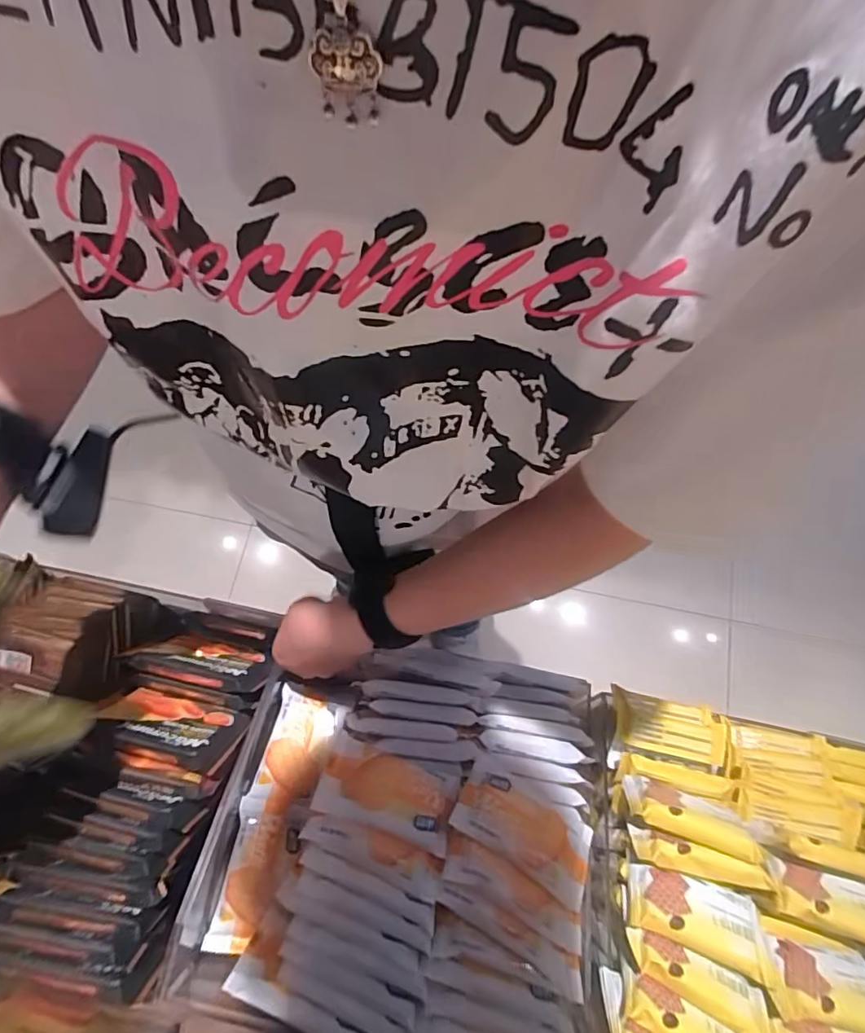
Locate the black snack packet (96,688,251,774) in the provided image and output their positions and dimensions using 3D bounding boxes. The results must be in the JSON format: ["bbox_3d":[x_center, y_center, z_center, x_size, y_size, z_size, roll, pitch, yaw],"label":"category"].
[{"bbox_3d":[-0.219,0.173,0.443,0.107,0.085,0.015,13,93,-1],"label":"black snack packet"}]

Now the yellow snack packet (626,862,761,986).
[{"bbox_3d":[0.189,0.287,0.386,0.090,0.020,0.047,14,28,7],"label":"yellow snack packet"}]

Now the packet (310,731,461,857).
[{"bbox_3d":[-0.034,0.218,0.436,0.111,0.011,0.072,20,33,-1],"label":"packet"}]

